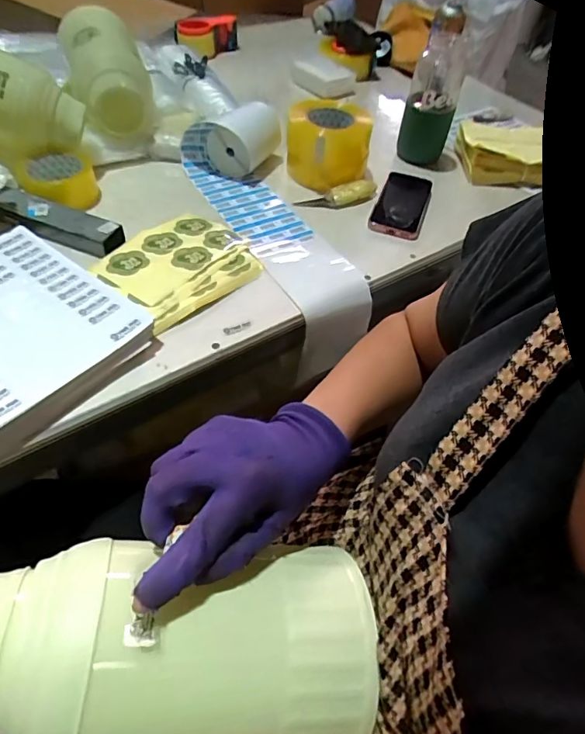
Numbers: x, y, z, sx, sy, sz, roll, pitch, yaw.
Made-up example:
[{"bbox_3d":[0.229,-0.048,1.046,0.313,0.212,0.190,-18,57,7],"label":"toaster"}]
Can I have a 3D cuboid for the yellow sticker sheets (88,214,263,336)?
[{"bbox_3d":[-0.154,-0.145,0.639,0.174,0.020,0.195,37,57,23],"label":"yellow sticker sheets"}]

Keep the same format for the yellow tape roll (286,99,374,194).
[{"bbox_3d":[0.060,-0.374,0.788,0.136,0.101,0.136,3,51,-3],"label":"yellow tape roll"}]

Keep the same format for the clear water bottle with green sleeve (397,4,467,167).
[{"bbox_3d":[0.242,-0.463,0.803,0.091,0.203,0.071,-2,51,-7],"label":"clear water bottle with green sleeve"}]

